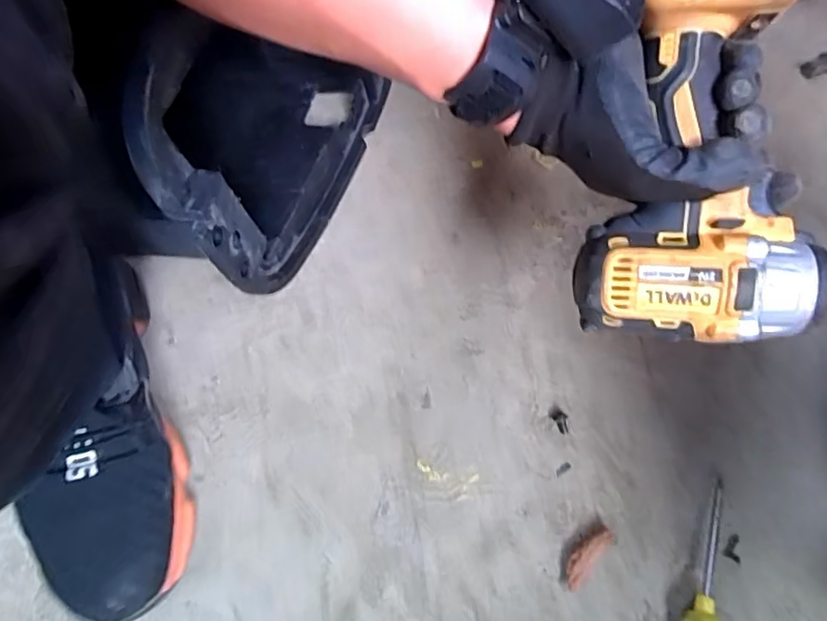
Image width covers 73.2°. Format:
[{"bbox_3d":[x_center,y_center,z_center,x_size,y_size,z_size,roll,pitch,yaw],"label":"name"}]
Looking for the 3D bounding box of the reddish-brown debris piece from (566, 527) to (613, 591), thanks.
[{"bbox_3d":[0.125,0.178,0.406,0.015,0.018,0.049,41,73,12],"label":"reddish-brown debris piece"}]

